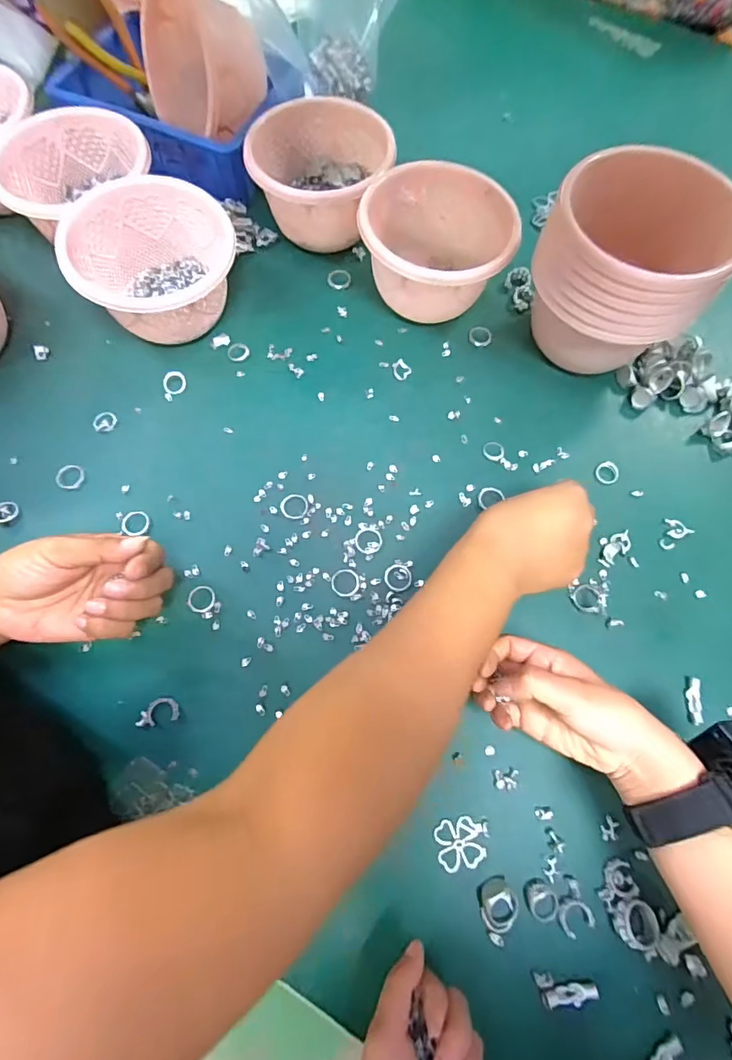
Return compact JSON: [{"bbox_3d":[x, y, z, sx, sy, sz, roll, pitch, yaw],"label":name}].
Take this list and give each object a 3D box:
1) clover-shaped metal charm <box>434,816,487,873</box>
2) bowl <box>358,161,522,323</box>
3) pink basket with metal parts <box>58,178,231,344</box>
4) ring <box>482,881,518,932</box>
[{"bbox_3d":[0.068,0.226,0.340,0.034,0.004,0.032,-7,69,-4],"label":"clover-shaped metal charm"},{"bbox_3d":[0.068,-0.276,0.480,0.138,0.094,0.126,0,69,-1],"label":"bowl"},{"bbox_3d":[-0.200,-0.255,0.466,0.144,0.100,0.131,0,69,-1],"label":"pink basket with metal parts"},{"bbox_3d":[0.092,0.258,0.324,0.024,0.006,0.028,5,69,1],"label":"ring"}]

